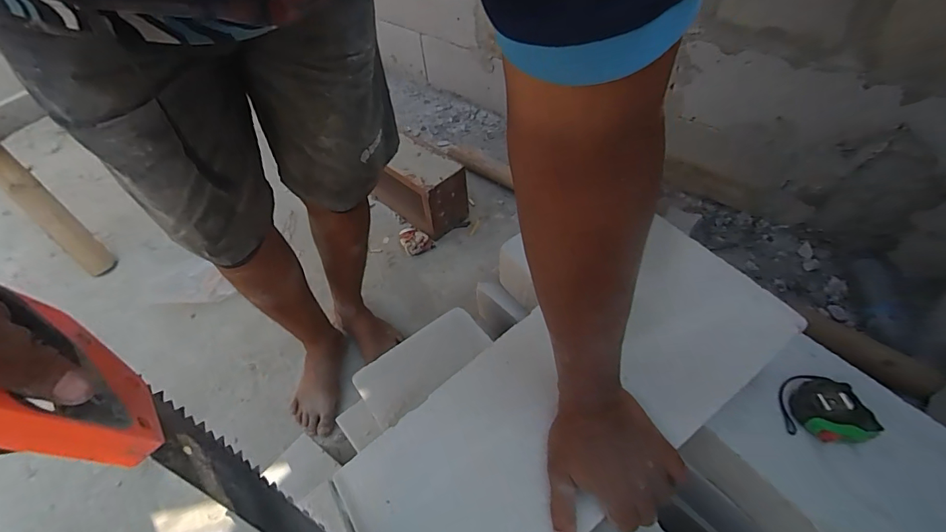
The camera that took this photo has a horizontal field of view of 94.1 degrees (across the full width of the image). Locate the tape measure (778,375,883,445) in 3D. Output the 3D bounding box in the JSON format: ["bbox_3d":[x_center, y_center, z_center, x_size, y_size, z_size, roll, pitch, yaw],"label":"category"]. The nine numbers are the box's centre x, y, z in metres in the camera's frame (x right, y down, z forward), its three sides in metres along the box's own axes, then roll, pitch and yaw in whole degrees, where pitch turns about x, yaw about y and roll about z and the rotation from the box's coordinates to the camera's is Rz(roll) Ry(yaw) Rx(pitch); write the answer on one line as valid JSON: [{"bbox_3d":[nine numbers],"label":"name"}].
[{"bbox_3d":[0.399,0.160,0.501,0.077,0.030,0.074,-1,51,2],"label":"tape measure"}]

